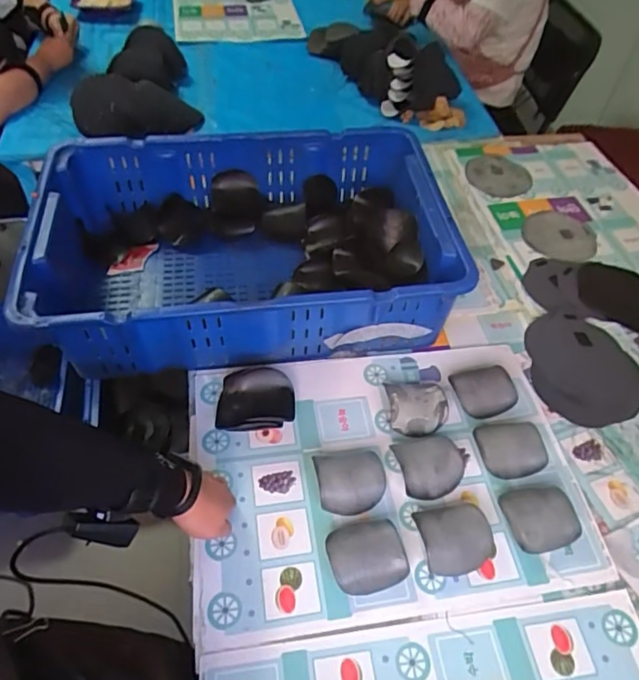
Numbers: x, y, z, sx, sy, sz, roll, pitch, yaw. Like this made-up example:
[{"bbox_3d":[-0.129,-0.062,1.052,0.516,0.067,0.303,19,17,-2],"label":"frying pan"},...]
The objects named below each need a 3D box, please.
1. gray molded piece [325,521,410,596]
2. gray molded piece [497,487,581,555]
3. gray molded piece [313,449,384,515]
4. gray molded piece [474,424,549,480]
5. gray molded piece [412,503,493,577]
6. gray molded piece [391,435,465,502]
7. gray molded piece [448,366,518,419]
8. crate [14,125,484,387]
[{"bbox_3d":[0.059,0.273,0.675,0.096,0.032,0.080,-12,54,-14],"label":"gray molded piece"},{"bbox_3d":[0.291,0.235,0.716,0.096,0.039,0.085,-10,53,-13],"label":"gray molded piece"},{"bbox_3d":[0.042,0.194,0.734,0.090,0.033,0.081,-2,52,-7],"label":"gray molded piece"},{"bbox_3d":[0.275,0.161,0.779,0.101,0.032,0.078,1,51,-4],"label":"gray molded piece"},{"bbox_3d":[0.175,0.254,0.695,0.093,0.042,0.084,-9,53,-12],"label":"gray molded piece"},{"bbox_3d":[0.155,0.176,0.756,0.091,0.034,0.086,-10,53,-12],"label":"gray molded piece"},{"bbox_3d":[0.253,0.080,0.838,0.092,0.051,0.077,-12,54,-14],"label":"gray molded piece"},{"bbox_3d":[-0.128,-0.169,0.917,0.649,0.173,0.459,-3,52,-8],"label":"crate"}]

